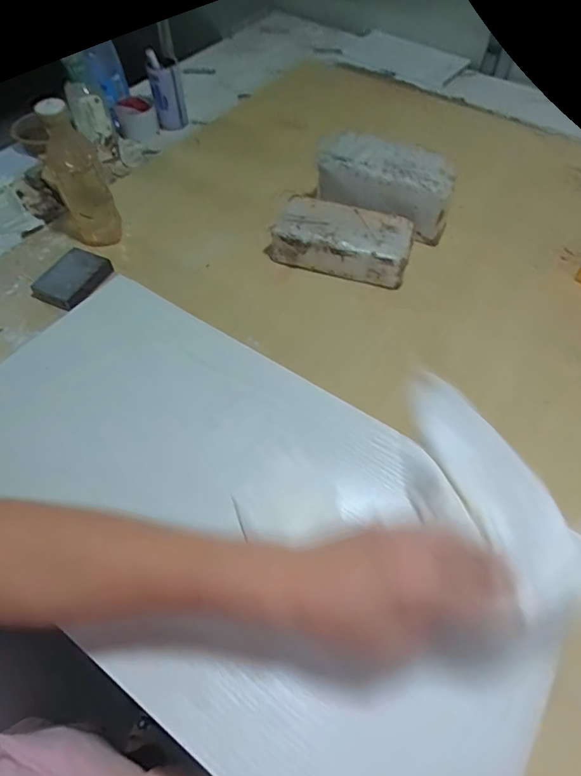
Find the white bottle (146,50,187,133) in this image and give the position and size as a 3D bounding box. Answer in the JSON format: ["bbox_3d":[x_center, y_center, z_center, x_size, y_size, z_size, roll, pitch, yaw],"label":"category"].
[{"bbox_3d":[-0.243,-0.578,0.916,0.061,0.136,0.044,-20,36,-9],"label":"white bottle"}]

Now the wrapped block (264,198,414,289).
[{"bbox_3d":[0.075,-0.223,0.712,0.210,0.061,0.101,13,58,8],"label":"wrapped block"}]

